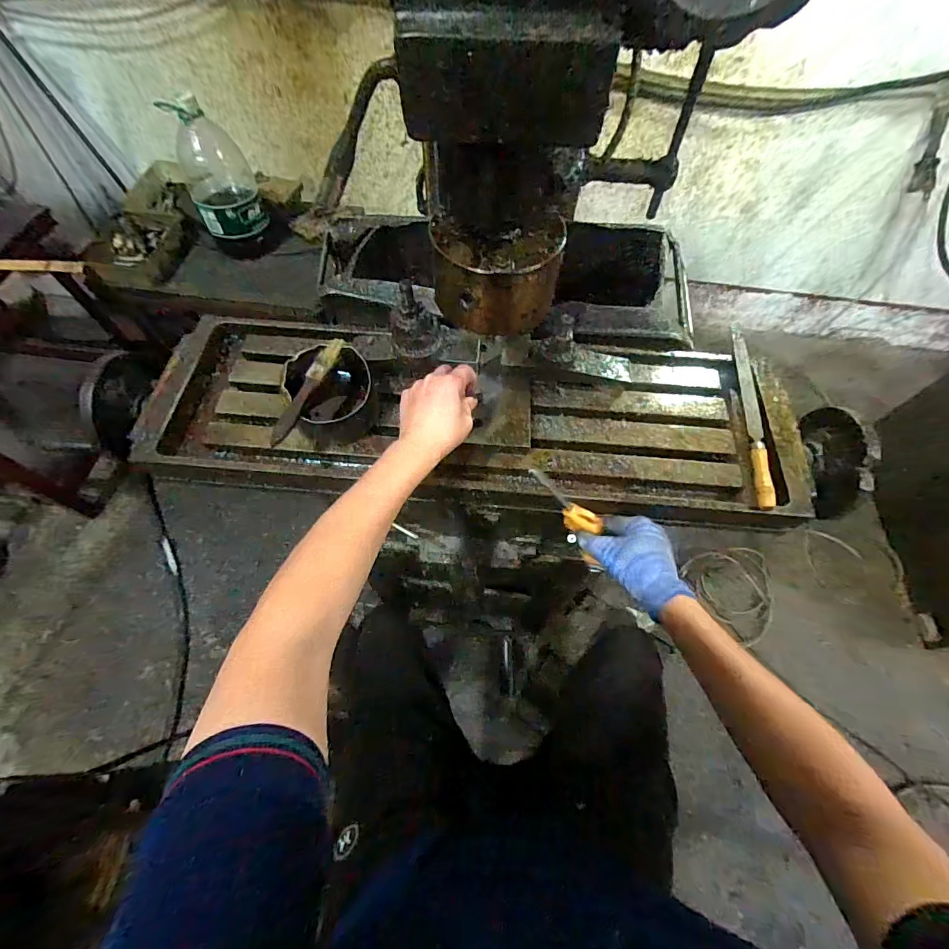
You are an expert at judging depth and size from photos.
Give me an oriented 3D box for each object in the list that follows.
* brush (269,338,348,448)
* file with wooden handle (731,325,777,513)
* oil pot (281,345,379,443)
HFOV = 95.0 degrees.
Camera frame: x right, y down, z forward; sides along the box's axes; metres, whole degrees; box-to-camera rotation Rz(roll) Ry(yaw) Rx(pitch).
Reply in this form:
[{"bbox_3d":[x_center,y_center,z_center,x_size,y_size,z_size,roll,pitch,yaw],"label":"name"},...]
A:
[{"bbox_3d":[-0.189,-0.099,0.494,0.021,0.011,0.159,17,64,6],"label":"brush"},{"bbox_3d":[0.351,-0.085,0.549,0.022,0.019,0.280,9,63,2],"label":"file with wooden handle"},{"bbox_3d":[-0.170,-0.095,0.525,0.097,0.068,0.099,1,63,-2],"label":"oil pot"}]

